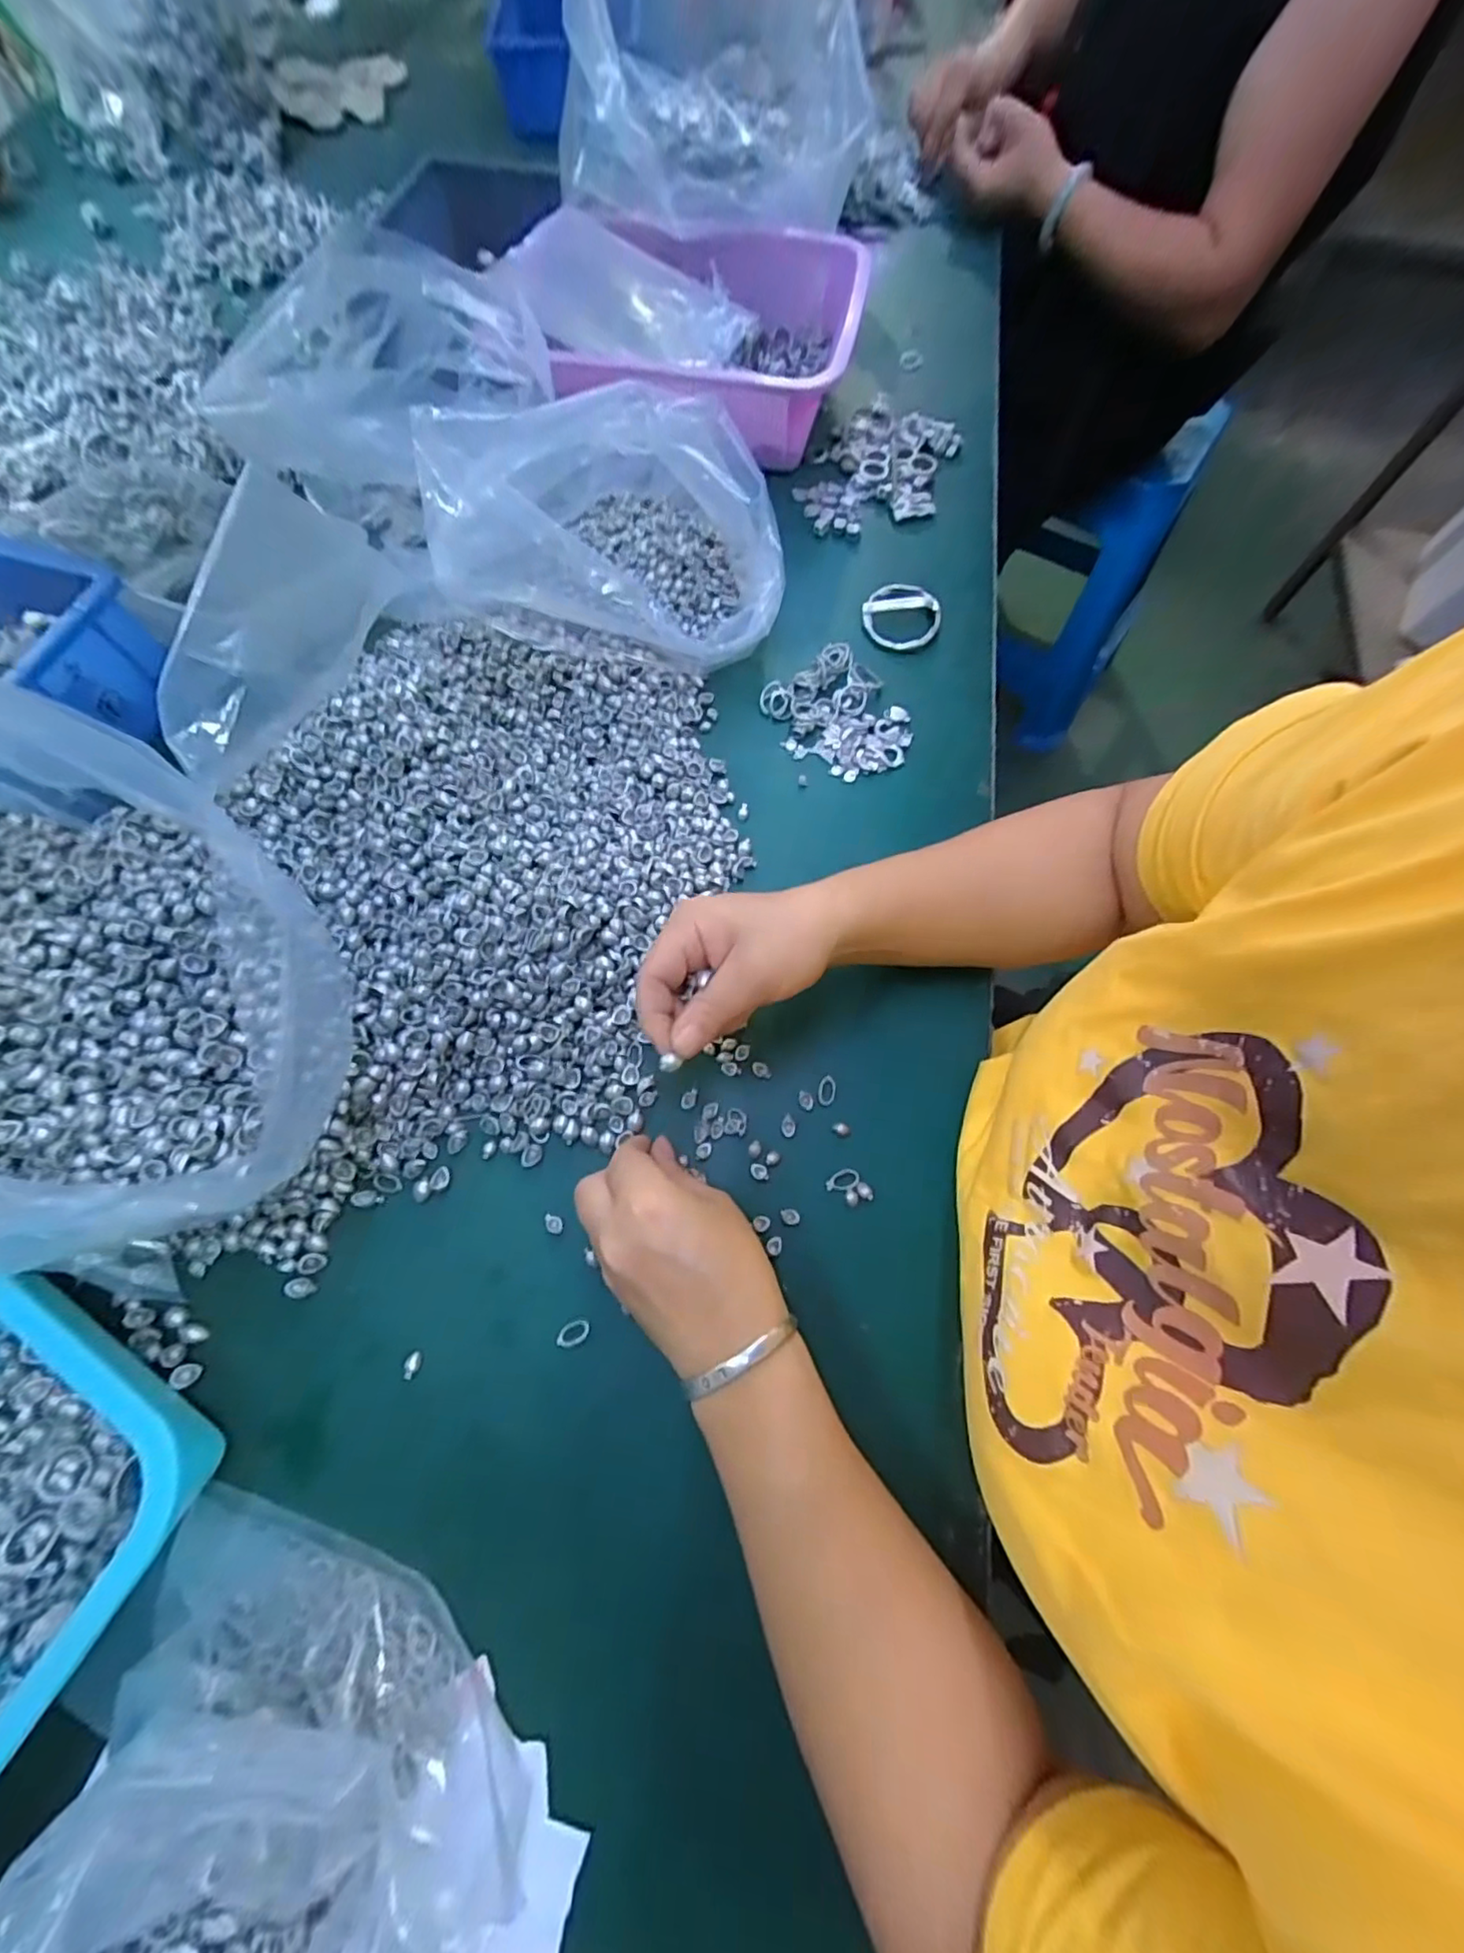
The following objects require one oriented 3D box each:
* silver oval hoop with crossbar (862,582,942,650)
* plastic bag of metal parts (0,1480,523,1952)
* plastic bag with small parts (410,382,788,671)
[{"bbox_3d":[0.126,-0.274,0.470,0.053,0.013,0.061,-31,74,-11],"label":"silver oval hoop with crossbar"},{"bbox_3d":[-0.175,0.315,0.224,0.185,0.083,0.146,15,71,5],"label":"plastic bag of metal parts"},{"bbox_3d":[-0.074,-0.308,0.422,0.216,0.125,0.148,0,70,-1],"label":"plastic bag with small parts"}]

